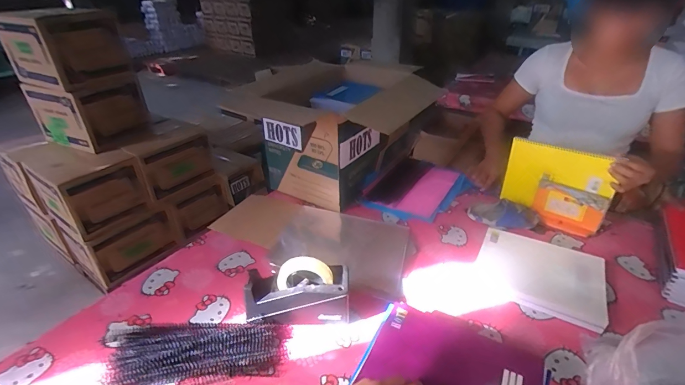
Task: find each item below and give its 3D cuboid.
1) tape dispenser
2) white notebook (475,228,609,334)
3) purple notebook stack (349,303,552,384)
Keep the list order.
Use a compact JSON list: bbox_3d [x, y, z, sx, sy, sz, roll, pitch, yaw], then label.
[{"bbox_3d":[-0.086,0.195,0.707,0.197,0.126,0.080,0,31,1],"label":"tape dispenser"},{"bbox_3d":[0.432,0.176,0.798,0.251,0.038,0.201,18,36,29],"label":"white notebook"},{"bbox_3d":[0.172,0.303,0.572,0.268,0.076,0.232,17,37,28],"label":"purple notebook stack"}]

